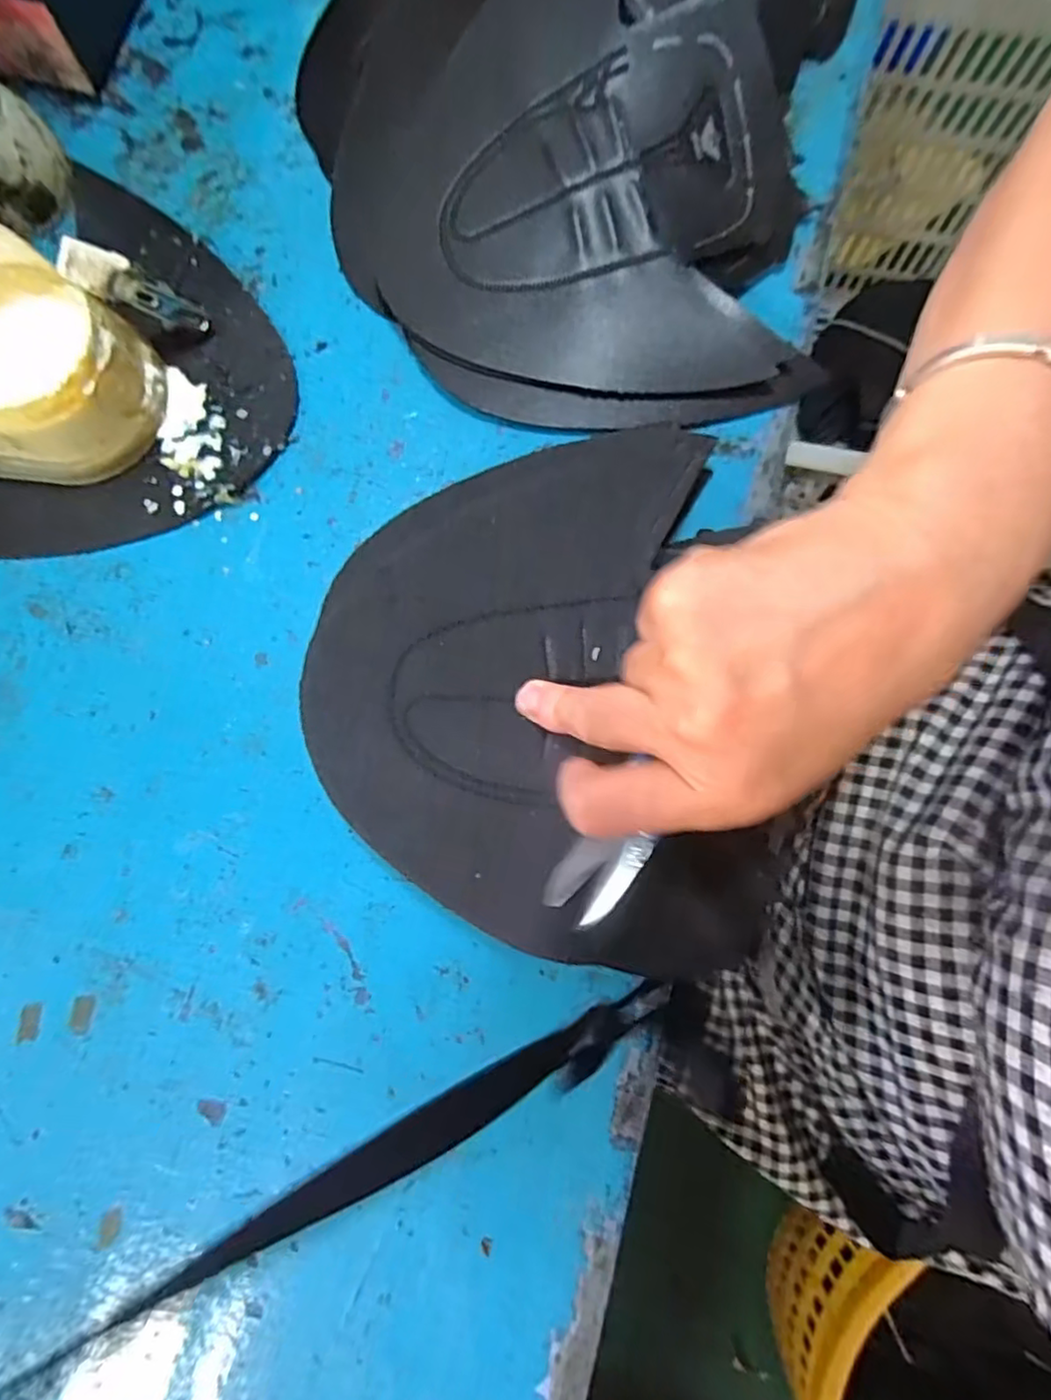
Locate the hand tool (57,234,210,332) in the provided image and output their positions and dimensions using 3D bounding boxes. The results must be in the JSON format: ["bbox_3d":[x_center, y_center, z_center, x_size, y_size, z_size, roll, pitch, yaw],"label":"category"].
[{"bbox_3d":[-0.171,-0.181,0.285,0.015,0.059,0.017,43,113,31],"label":"hand tool"}]

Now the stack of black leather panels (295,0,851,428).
[{"bbox_3d":[0.021,-0.311,0.302,0.266,0.066,0.356,8,80,3],"label":"stack of black leather panels"}]

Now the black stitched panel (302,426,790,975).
[{"bbox_3d":[0.002,-0.002,0.249,0.165,0.016,0.206,-6,80,-2],"label":"black stitched panel"}]

